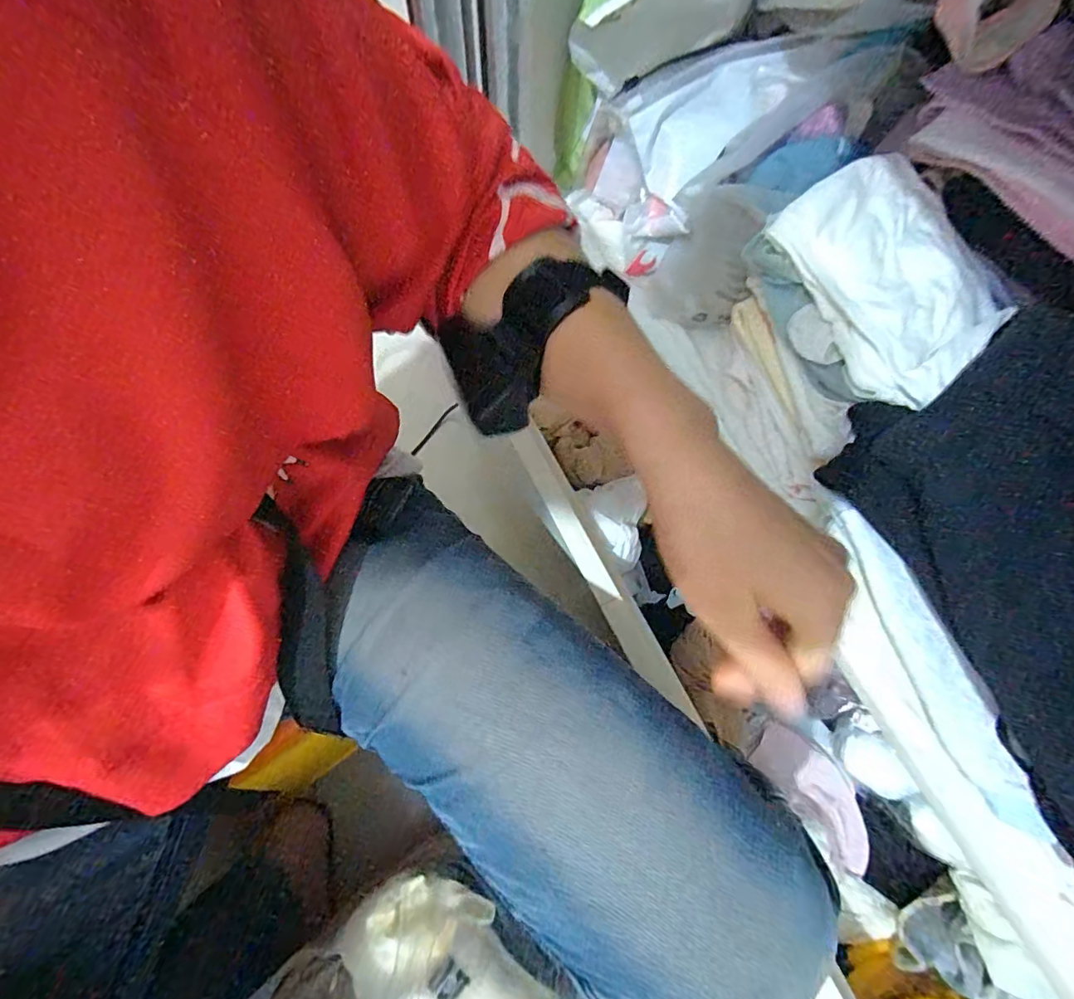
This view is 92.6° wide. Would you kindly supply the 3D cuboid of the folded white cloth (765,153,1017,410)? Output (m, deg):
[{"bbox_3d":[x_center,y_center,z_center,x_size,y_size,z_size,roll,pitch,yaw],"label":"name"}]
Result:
[{"bbox_3d":[0.248,-0.155,0.361,0.127,0.037,0.171,-24,71,-11],"label":"folded white cloth"}]

